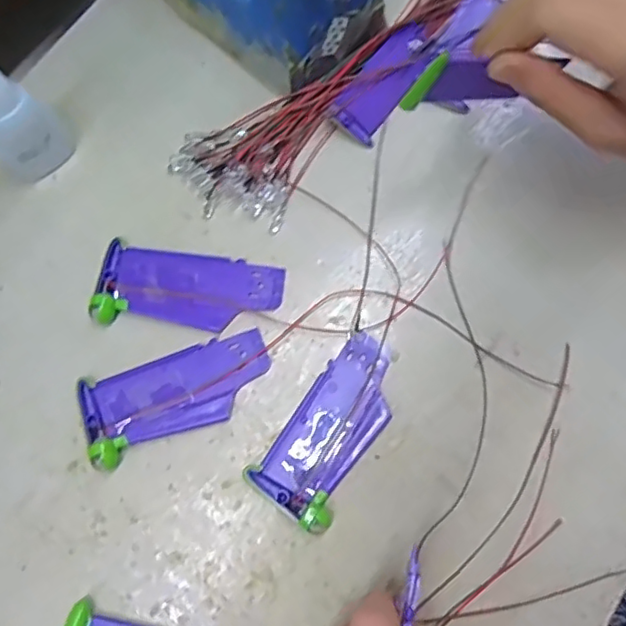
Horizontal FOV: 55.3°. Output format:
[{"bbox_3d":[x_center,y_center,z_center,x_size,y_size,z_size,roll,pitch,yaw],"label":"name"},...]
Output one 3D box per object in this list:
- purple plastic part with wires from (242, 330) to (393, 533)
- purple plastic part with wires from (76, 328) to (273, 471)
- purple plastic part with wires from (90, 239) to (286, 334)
[{"bbox_3d":[0.011,0.054,0.282,0.041,0.007,0.087,37,76,9],"label":"purple plastic part with wires"},{"bbox_3d":[-0.063,0.038,0.283,0.089,0.008,0.038,-21,75,-7],"label":"purple plastic part with wires"},{"bbox_3d":[-0.061,-0.012,0.297,0.088,0.007,0.041,8,74,1],"label":"purple plastic part with wires"}]

